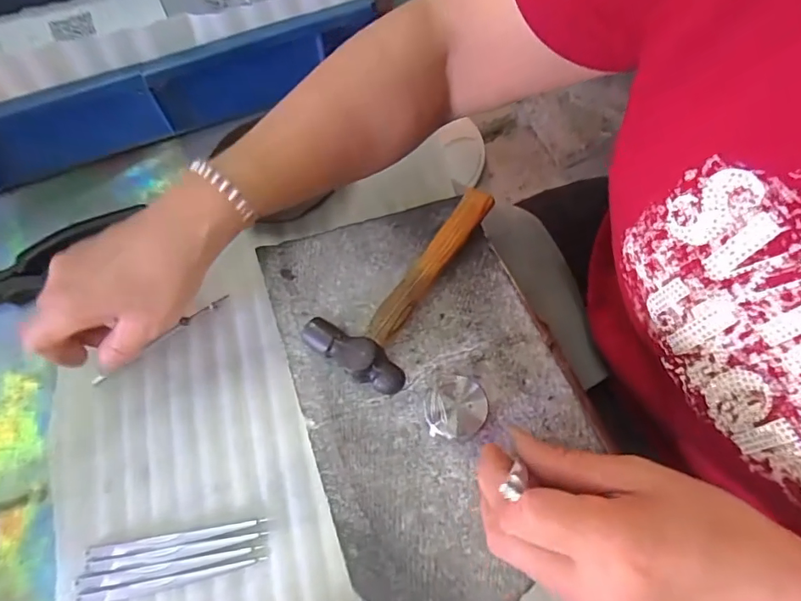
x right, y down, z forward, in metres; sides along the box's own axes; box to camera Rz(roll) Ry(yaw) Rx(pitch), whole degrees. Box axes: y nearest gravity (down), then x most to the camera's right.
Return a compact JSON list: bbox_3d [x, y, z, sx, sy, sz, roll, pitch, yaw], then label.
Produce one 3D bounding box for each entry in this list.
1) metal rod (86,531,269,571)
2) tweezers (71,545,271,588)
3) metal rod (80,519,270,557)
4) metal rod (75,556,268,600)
[{"bbox_3d":[-0.136,0.151,0.286,0.105,0.004,0.007,-9,65,-3],"label":"metal rod"},{"bbox_3d":[-0.138,0.159,0.283,0.110,0.004,0.007,-9,65,-3],"label":"tweezers"},{"bbox_3d":[-0.137,0.145,0.289,0.107,0.004,0.007,-10,65,-4],"label":"metal rod"},{"bbox_3d":[-0.135,0.166,0.279,0.109,0.004,0.007,-10,65,-4],"label":"metal rod"}]

